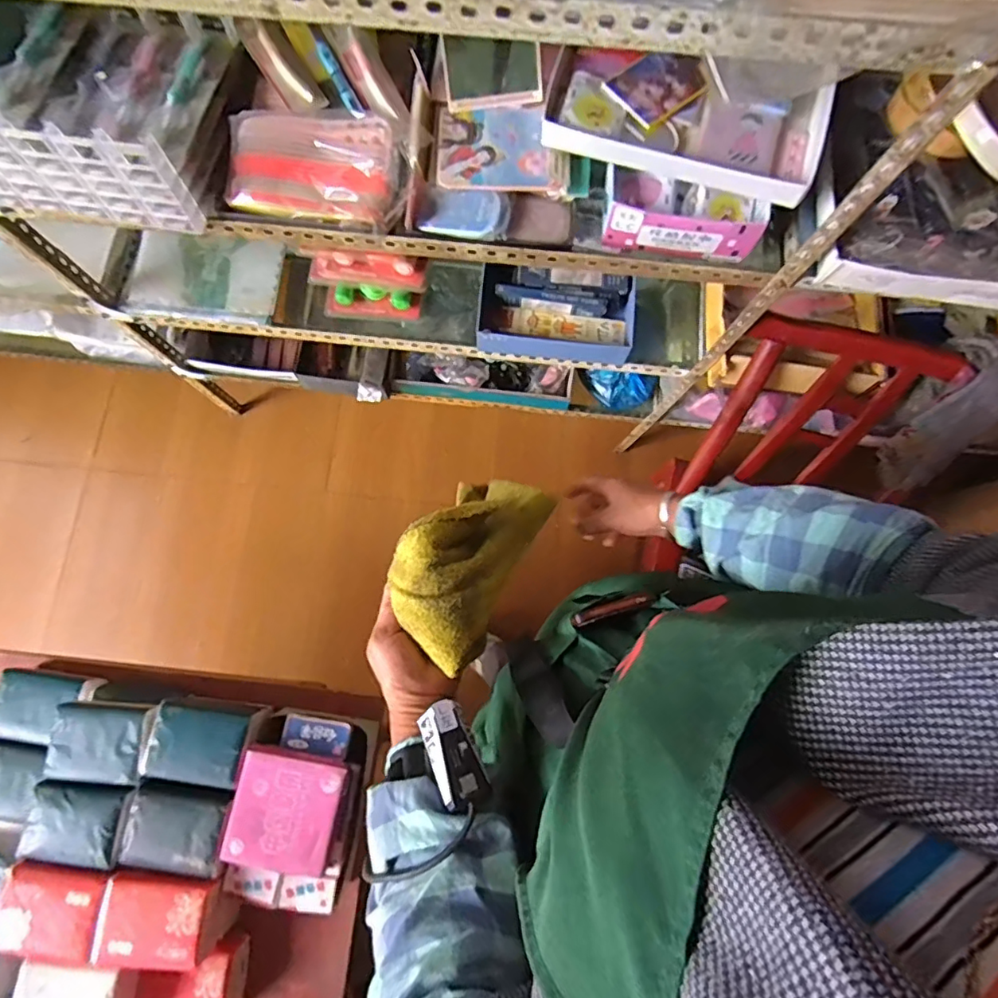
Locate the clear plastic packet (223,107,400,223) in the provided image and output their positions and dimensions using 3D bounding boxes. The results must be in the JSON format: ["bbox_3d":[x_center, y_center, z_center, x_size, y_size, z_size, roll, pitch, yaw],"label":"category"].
[{"bbox_3d":[-0.215,-0.393,0.640,0.203,0.036,0.117,7,79,1],"label":"clear plastic packet"}]

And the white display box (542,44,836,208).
[{"bbox_3d":[0.212,-0.436,0.617,0.299,0.043,0.138,16,79,2],"label":"white display box"}]

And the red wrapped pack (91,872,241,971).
[{"bbox_3d":[-0.398,0.496,0.657,0.131,0.062,0.092,7,79,1],"label":"red wrapped pack"}]

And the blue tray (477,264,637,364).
[{"bbox_3d":[0.096,-0.304,0.900,0.251,0.065,0.133,5,79,0],"label":"blue tray"}]

